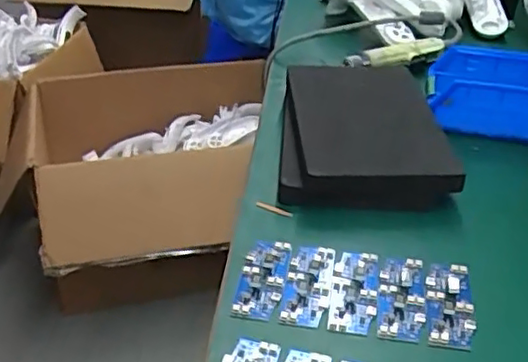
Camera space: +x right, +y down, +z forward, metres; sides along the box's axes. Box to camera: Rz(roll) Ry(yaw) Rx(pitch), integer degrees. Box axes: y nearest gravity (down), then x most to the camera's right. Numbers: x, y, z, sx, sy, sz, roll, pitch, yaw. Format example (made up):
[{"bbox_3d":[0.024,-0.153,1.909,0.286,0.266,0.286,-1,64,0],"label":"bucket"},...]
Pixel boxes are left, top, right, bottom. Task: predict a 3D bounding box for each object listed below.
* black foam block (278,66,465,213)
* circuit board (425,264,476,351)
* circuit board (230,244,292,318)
[{"bbox_3d":[0.104,-0.070,0.693,0.170,0.049,0.270,1,35,1],"label":"black foam block"},{"bbox_3d":[0.151,0.098,0.504,0.035,0.004,0.088,5,35,7],"label":"circuit board"},{"bbox_3d":[-0.001,0.081,0.523,0.036,0.004,0.088,6,35,8],"label":"circuit board"}]

